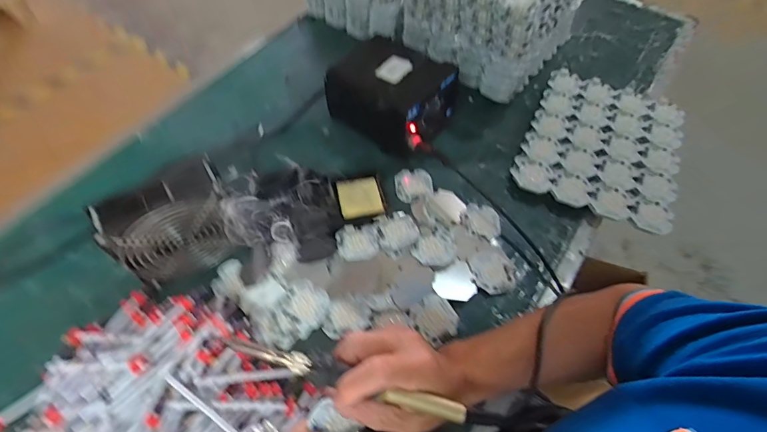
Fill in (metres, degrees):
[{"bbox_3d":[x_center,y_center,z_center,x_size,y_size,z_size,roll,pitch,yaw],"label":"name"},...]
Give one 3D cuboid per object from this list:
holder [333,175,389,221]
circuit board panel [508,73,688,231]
[{"bbox_3d":[-0.028,-0.024,0.508,0.059,0.013,0.056,-13,60,-11],"label":"holder"},{"bbox_3d":[0.300,-0.101,0.563,0.195,0.016,0.234,21,60,10],"label":"circuit board panel"}]

